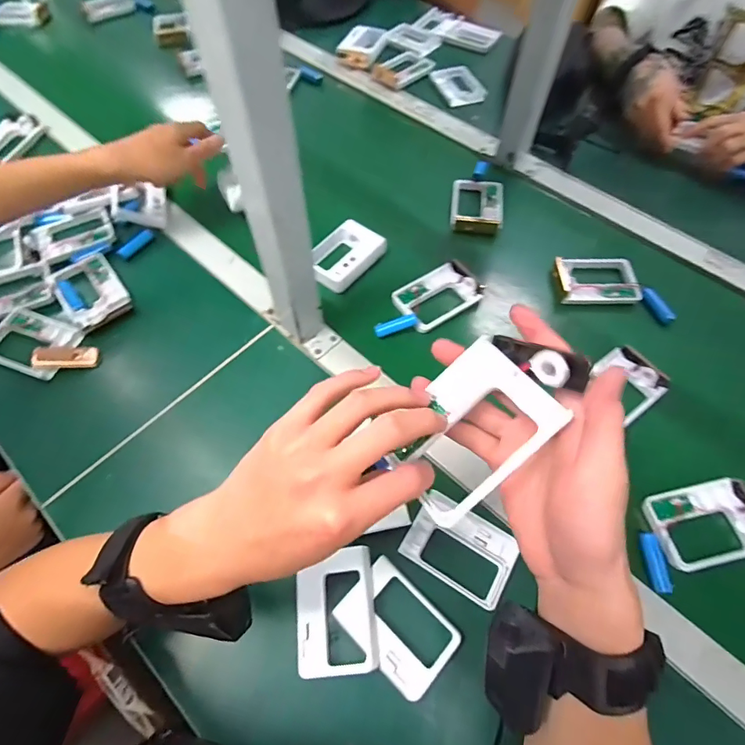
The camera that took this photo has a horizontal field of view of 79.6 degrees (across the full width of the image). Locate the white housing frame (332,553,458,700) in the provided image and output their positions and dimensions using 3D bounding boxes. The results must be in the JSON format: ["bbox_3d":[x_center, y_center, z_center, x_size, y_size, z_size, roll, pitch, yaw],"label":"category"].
[{"bbox_3d":[0.021,0.210,0.371,0.093,0.011,0.066,40,66,19],"label":"white housing frame"}]

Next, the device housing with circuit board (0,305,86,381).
[{"bbox_3d":[-0.399,-0.038,0.518,0.103,0.015,0.073,21,61,10],"label":"device housing with circuit board"}]

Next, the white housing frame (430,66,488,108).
[{"bbox_3d":[0.150,-0.511,0.796,0.077,0.014,0.103,-15,62,-10],"label":"white housing frame"}]

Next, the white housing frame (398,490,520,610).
[{"bbox_3d":[0.081,0.160,0.410,0.097,0.011,0.069,29,63,14],"label":"white housing frame"}]

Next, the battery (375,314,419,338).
[{"bbox_3d":[0.029,-0.055,0.527,0.052,0.014,0.016,-19,62,-13],"label":"battery"}]

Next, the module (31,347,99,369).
[{"bbox_3d":[-0.347,-0.015,0.507,0.061,0.020,0.020,-4,56,-35],"label":"module"}]

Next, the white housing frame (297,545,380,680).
[{"bbox_3d":[-0.030,0.199,0.373,0.065,0.017,0.092,-4,60,-4],"label":"white housing frame"}]

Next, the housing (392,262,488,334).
[{"bbox_3d":[0.082,-0.097,0.554,0.102,0.021,0.074,-31,66,-18],"label":"housing"}]

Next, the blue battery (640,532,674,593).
[{"bbox_3d":[0.259,0.172,0.406,0.014,0.011,0.050,2,60,-1],"label":"blue battery"}]

